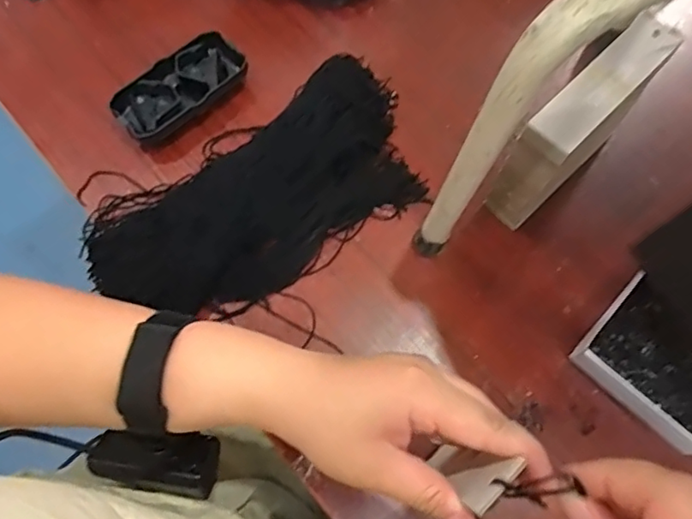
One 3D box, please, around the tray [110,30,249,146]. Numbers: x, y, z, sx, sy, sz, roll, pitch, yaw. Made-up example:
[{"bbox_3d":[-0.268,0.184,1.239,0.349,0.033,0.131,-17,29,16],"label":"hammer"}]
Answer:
[{"bbox_3d":[-0.131,-0.135,0.464,0.109,0.024,0.055,-40,74,-14],"label":"tray"}]

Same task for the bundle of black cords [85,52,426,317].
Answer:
[{"bbox_3d":[-0.063,-0.050,0.431,0.260,0.032,0.130,-32,72,-12],"label":"bundle of black cords"}]

